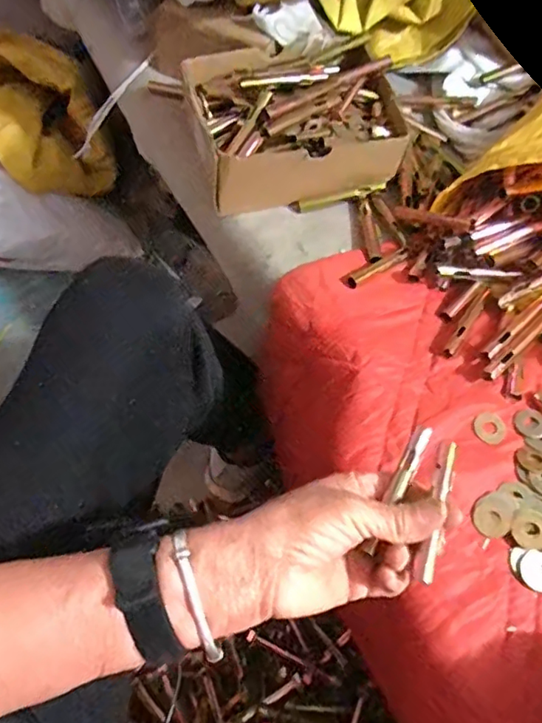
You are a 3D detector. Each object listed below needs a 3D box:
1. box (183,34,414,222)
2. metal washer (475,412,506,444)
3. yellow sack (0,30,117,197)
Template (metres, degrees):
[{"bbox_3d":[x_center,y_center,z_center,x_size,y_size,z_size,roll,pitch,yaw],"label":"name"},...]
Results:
[{"bbox_3d":[0.024,-0.233,0.536,0.187,0.060,0.149,-12,62,-10],"label":"box"},{"bbox_3d":[0.165,0.049,0.417,0.025,0.004,0.024,1,60,-3],"label":"metal washer"},{"bbox_3d":[-0.382,-0.389,0.918,0.181,0.150,0.286,-28,95,-11],"label":"yellow sack"}]

